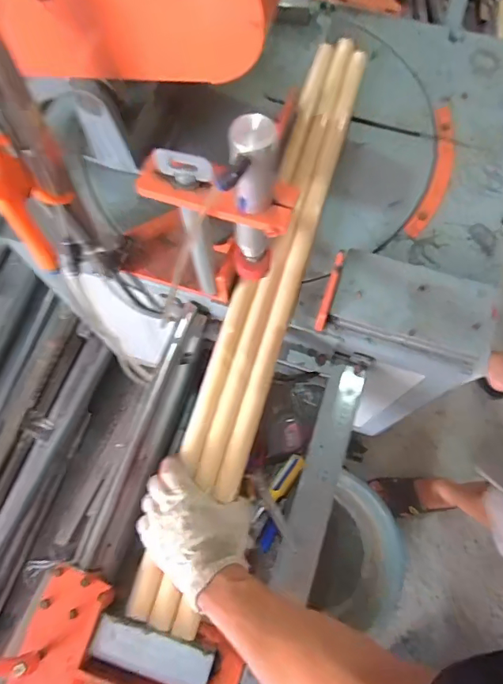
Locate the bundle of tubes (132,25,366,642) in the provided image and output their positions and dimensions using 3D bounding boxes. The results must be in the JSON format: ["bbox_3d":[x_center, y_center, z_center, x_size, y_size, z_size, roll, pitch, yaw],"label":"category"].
[{"bbox_3d":[0.033,-0.094,0.656,0.083,0.035,0.896,16,71,8],"label":"bundle of tubes"}]

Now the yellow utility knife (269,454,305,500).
[{"bbox_3d":[0.050,0.188,0.647,0.025,0.013,0.068,34,76,13],"label":"yellow utility knife"}]

